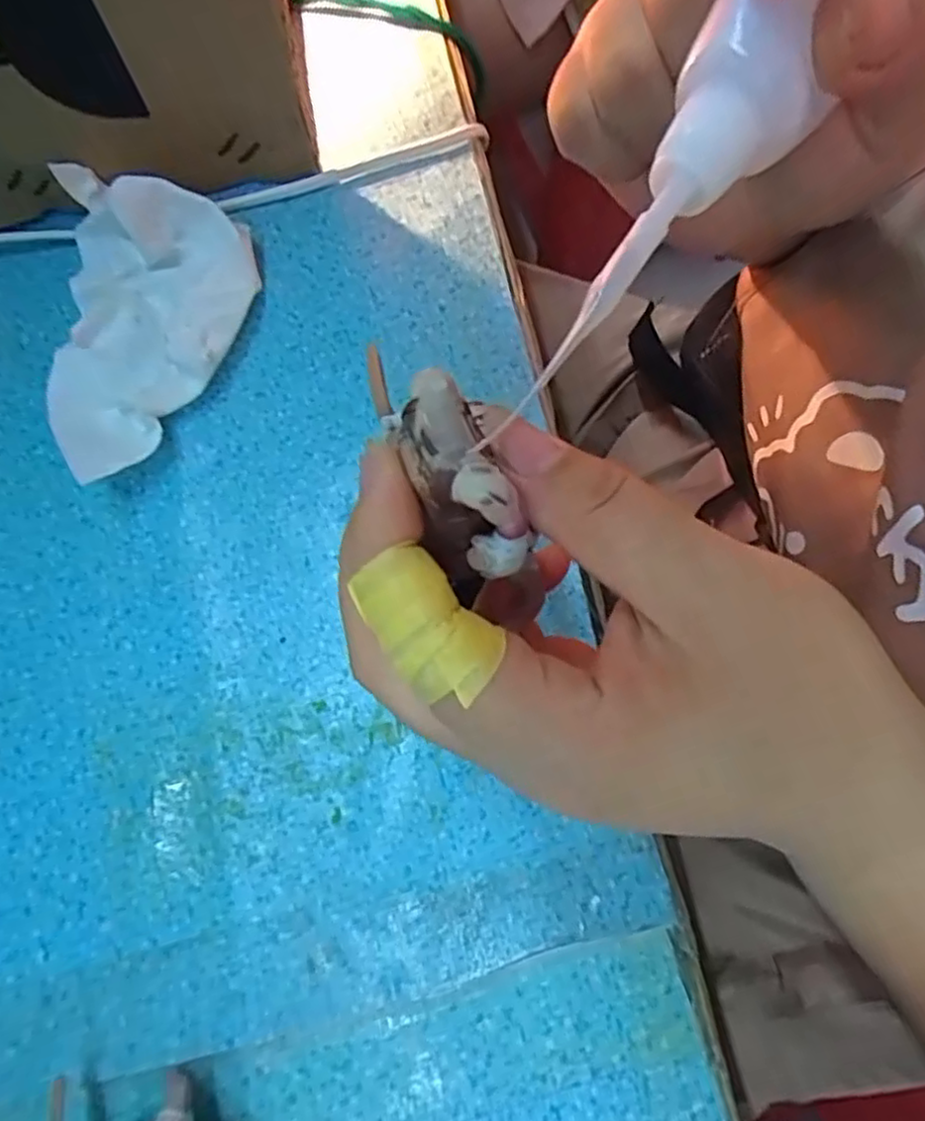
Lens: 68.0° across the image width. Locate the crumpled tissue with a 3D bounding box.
[{"bbox_3d":[-0.114,-0.089,0.255,0.070,0.034,0.115,-8,74,-1],"label":"crumpled tissue"}]

